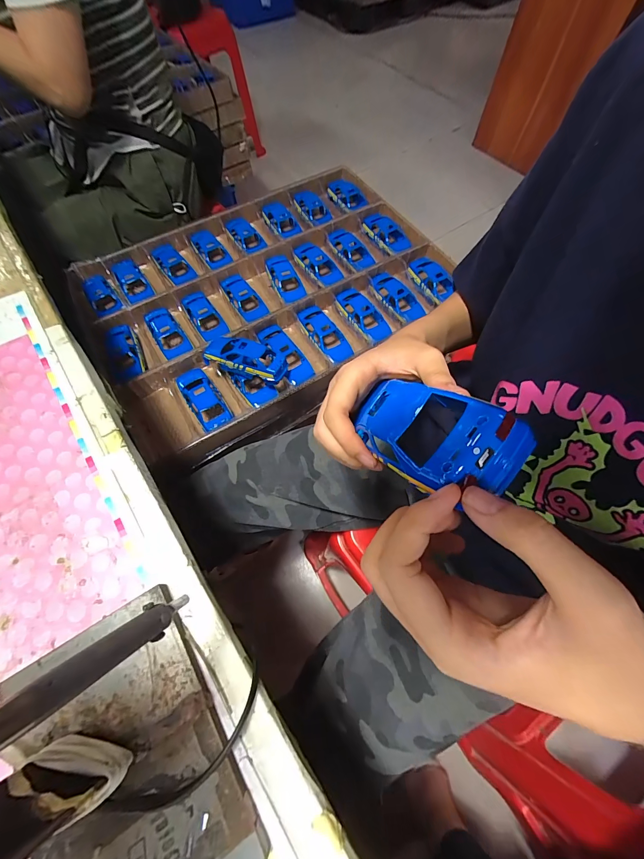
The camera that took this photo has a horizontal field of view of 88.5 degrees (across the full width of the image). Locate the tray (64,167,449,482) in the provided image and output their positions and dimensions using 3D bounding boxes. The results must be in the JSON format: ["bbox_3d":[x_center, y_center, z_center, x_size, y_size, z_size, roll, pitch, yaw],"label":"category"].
[{"bbox_3d":[-0.103,-0.262,0.625,0.617,0.085,0.465,-31,69,-13],"label":"tray"}]

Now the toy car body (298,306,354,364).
[{"bbox_3d":[0.006,-0.166,0.575,0.045,0.025,0.124,-31,69,-13],"label":"toy car body"}]

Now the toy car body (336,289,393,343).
[{"bbox_3d":[0.078,-0.207,0.597,0.054,0.032,0.128,-29,69,-12],"label":"toy car body"}]

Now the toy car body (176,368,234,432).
[{"bbox_3d":[-0.187,-0.050,0.519,0.049,0.028,0.125,-32,69,-13],"label":"toy car body"}]

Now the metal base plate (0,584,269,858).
[{"bbox_3d":[-0.106,0.182,0.183,0.094,0.012,0.146,-30,68,-14],"label":"metal base plate"}]

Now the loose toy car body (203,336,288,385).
[{"bbox_3d":[-0.121,-0.114,0.522,0.135,0.047,0.063,24,68,10],"label":"loose toy car body"}]

